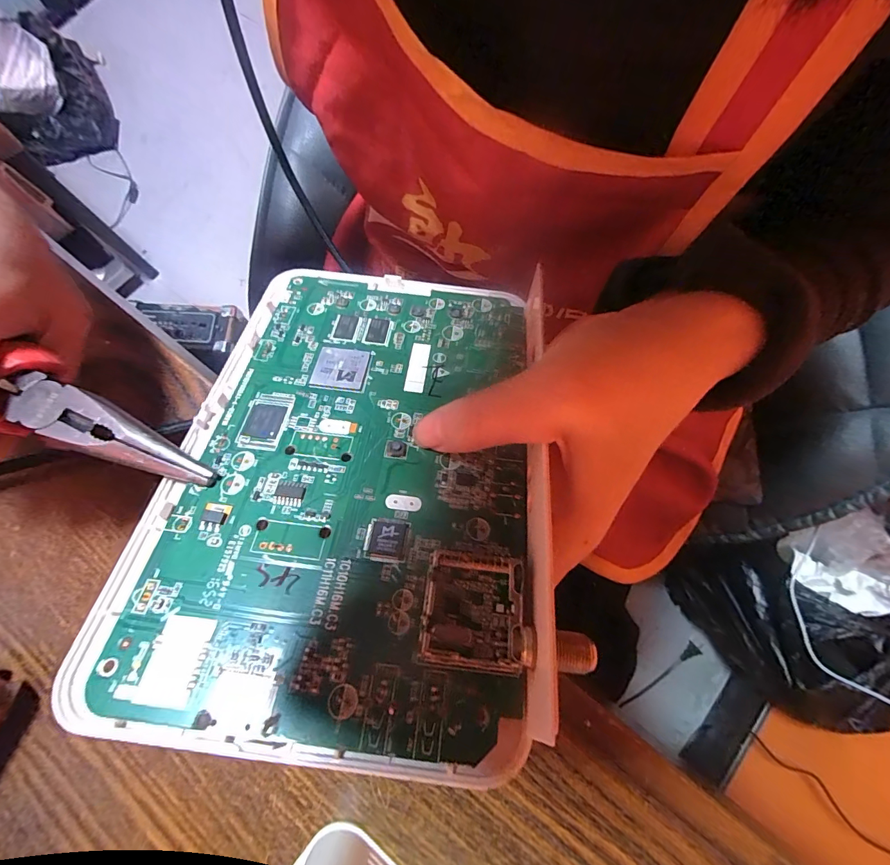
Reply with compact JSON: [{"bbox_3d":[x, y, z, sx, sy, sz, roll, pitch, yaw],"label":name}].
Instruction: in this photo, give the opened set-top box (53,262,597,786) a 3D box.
[{"bbox_3d":[-0.028,0.000,0.134,0.119,0.020,0.171,5,57,0],"label":"opened set-top box"}]

